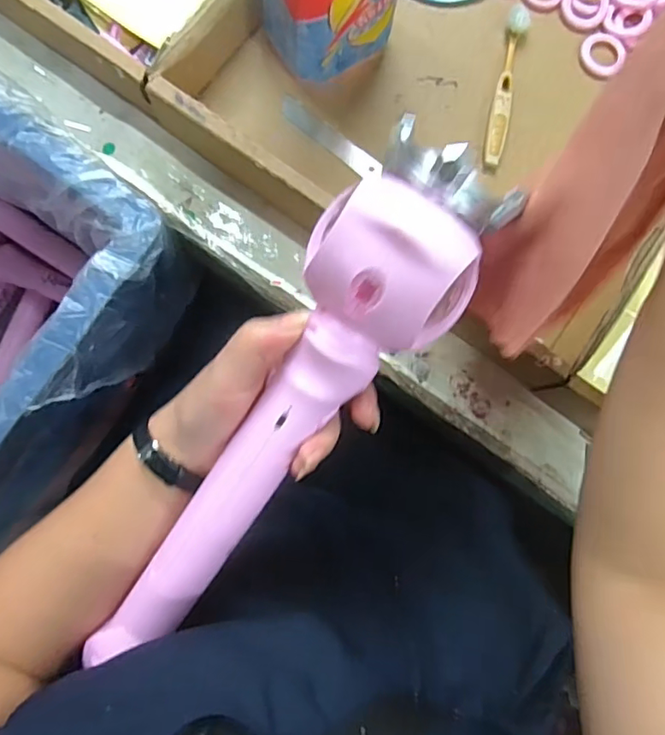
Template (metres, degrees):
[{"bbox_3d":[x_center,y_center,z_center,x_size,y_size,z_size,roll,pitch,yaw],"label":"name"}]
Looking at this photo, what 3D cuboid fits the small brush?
[{"bbox_3d":[0.138,-0.224,0.427,0.016,0.008,0.136,12,82,-1],"label":"small brush"}]

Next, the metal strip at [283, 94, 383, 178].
[{"bbox_3d":[-0.002,-0.175,0.413,0.093,0.004,0.020,39,70,3],"label":"metal strip"}]

